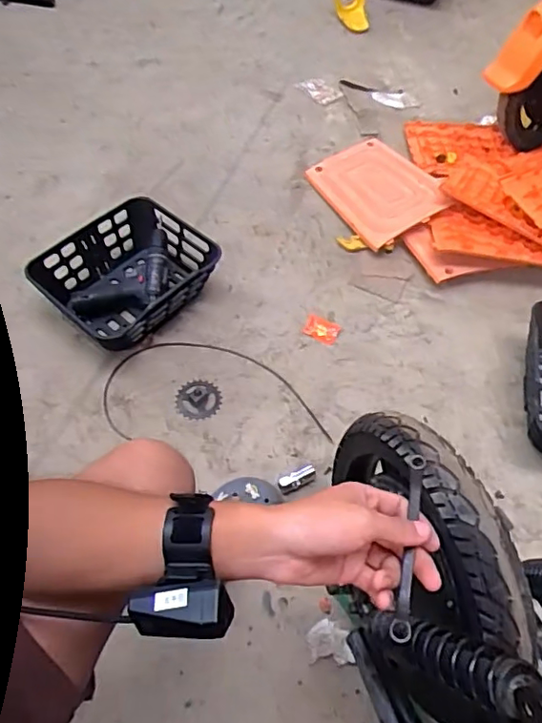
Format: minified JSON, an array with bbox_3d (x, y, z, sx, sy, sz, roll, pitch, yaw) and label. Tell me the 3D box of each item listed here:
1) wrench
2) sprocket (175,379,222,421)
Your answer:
[{"bbox_3d":[0.108,0.143,0.434,0.015,0.011,0.141,9,64,6],"label":"wrench"},{"bbox_3d":[-0.141,0.073,1.072,0.087,0.009,0.089,0,56,0],"label":"sprocket"}]

